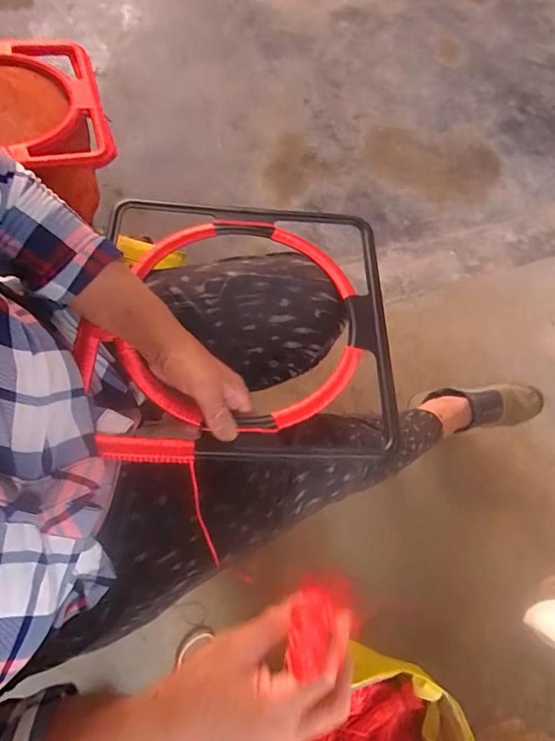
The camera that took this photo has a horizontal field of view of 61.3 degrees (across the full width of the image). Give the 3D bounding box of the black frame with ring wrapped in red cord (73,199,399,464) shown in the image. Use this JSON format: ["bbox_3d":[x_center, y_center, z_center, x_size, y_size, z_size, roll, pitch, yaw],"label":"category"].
[{"bbox_3d":[-0.040,-0.060,0.522,0.329,0.035,0.334,1,64,-3],"label":"black frame with ring wrapped in red cord"}]

